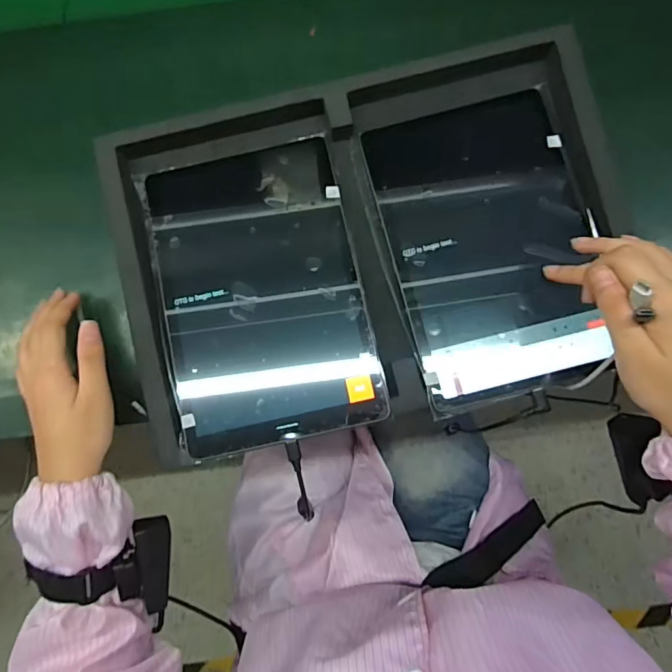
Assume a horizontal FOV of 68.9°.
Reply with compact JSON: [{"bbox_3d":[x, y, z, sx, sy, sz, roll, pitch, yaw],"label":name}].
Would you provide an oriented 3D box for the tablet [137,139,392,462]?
[{"bbox_3d":[-0.065,-0.041,0.416,0.170,0.014,0.258,-13,84,0],"label":"tablet"}]

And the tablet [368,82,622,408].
[{"bbox_3d":[0.131,-0.080,0.418,0.164,0.012,0.253,-14,78,0],"label":"tablet"}]

